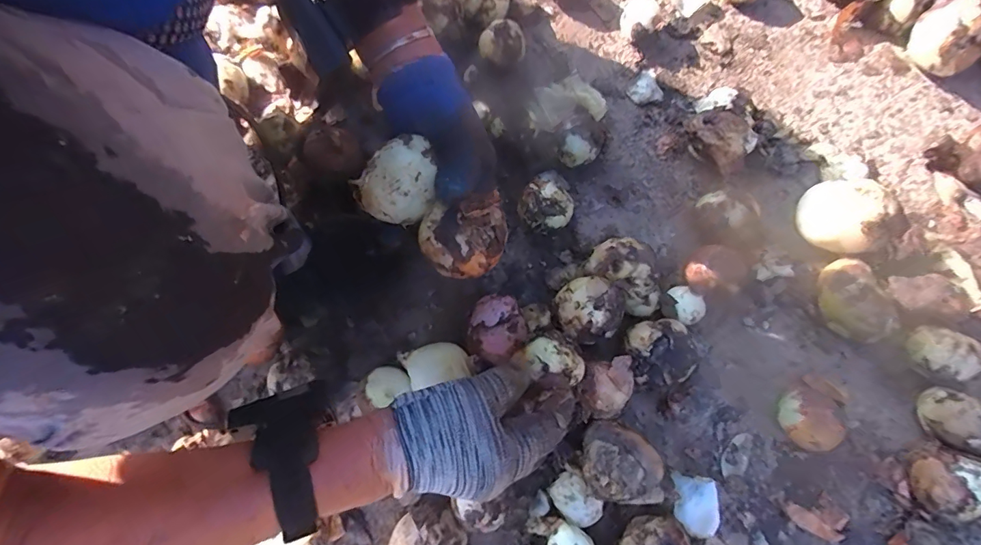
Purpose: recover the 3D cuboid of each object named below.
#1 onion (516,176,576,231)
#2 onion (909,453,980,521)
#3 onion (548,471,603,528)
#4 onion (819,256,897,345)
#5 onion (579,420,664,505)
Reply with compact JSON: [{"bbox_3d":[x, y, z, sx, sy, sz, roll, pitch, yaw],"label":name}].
[{"bbox_3d":[0.059,-0.066,0.500,0.056,0.049,0.048,16,75,9],"label":"onion"},{"bbox_3d":[0.392,0.181,0.396,0.046,0.051,0.048,-1,73,4],"label":"onion"},{"bbox_3d":[0.077,0.209,0.429,0.033,0.024,0.047,-42,76,-10],"label":"onion"},{"bbox_3d":[0.353,0.027,0.454,0.061,0.056,0.077,-35,75,-8],"label":"onion"},{"bbox_3d":[0.112,0.166,0.407,0.061,0.050,0.064,0,73,4],"label":"onion"}]

